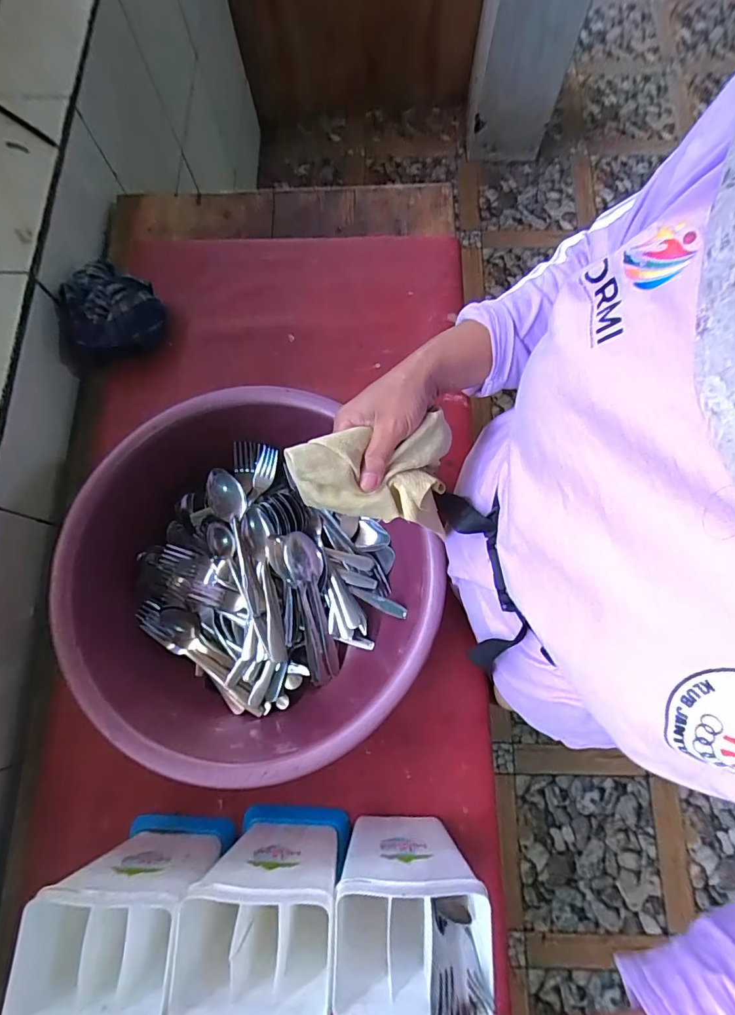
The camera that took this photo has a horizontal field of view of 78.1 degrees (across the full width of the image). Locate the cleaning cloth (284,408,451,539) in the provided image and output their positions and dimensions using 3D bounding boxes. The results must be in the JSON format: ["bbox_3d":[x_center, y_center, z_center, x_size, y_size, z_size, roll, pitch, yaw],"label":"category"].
[{"bbox_3d":[0.005,-0.034,0.355,0.129,0.024,0.088,6,98,-18],"label":"cleaning cloth"}]

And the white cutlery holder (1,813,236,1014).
[{"bbox_3d":[-0.212,0.376,0.427,0.119,0.160,0.091,0,76,0],"label":"white cutlery holder"}]

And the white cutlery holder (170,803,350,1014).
[{"bbox_3d":[-0.090,0.367,0.426,0.126,0.158,0.097,3,76,1],"label":"white cutlery holder"}]

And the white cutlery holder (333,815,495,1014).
[{"bbox_3d":[0.037,0.365,0.422,0.115,0.168,0.091,0,76,0],"label":"white cutlery holder"}]

